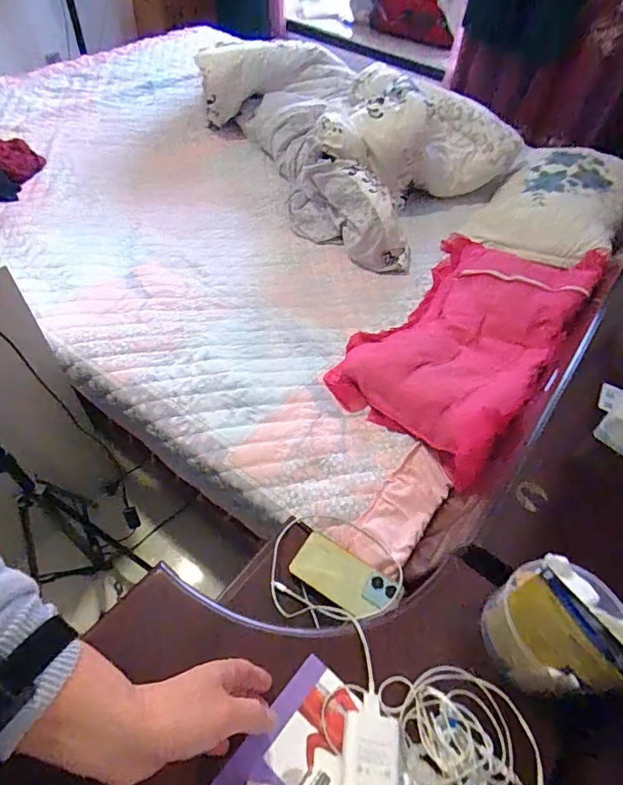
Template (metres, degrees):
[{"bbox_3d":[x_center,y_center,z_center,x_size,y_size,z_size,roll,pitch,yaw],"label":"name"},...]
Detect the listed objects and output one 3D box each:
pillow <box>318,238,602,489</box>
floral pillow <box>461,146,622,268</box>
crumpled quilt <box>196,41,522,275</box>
[{"bbox_3d":[0.349,-0.141,1.051,0.401,0.111,0.737,23,52,33],"label":"pillow"},{"bbox_3d":[0.702,-0.556,1.322,0.368,0.115,0.466,30,56,20],"label":"floral pillow"},{"bbox_3d":[0.138,-0.814,1.452,0.617,0.295,0.918,-30,60,-25],"label":"crumpled quilt"}]

